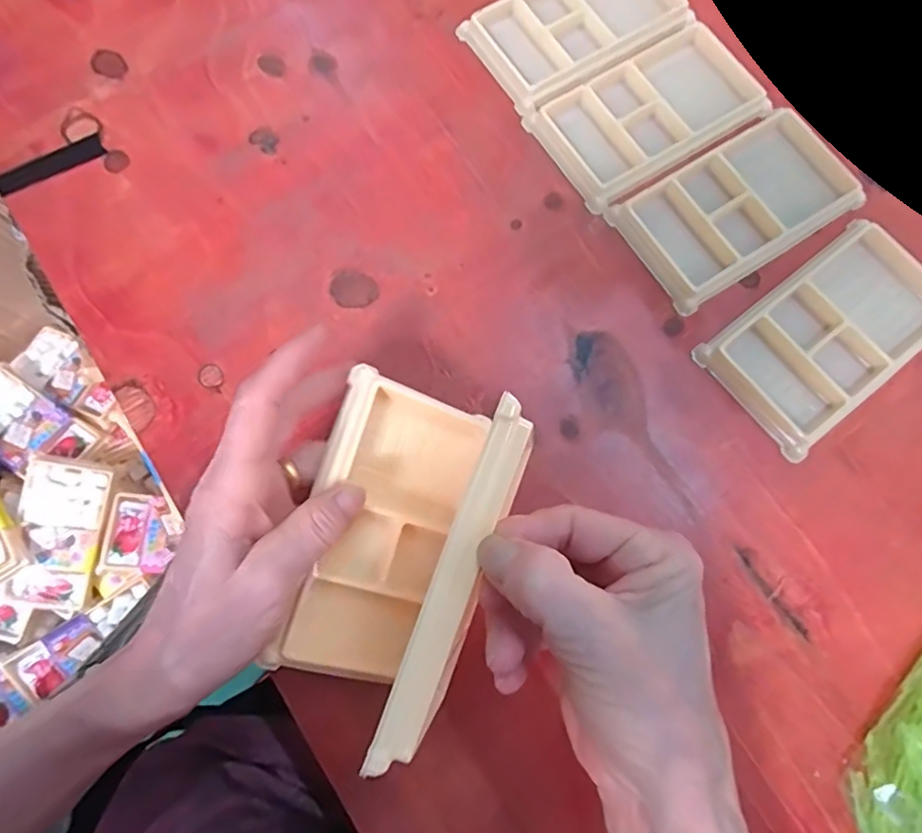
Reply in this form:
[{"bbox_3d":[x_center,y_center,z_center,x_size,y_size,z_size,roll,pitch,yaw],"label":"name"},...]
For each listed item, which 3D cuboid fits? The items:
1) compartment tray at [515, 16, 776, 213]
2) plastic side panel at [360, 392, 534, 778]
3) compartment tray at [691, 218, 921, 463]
[{"bbox_3d":[0.124,-0.193,0.359,0.145,0.009,0.078,-31,78,-7],"label":"compartment tray"},{"bbox_3d":[-0.001,0.058,0.201,0.017,0.008,0.130,21,85,5],"label":"plastic side panel"},{"bbox_3d":[0.208,-0.046,0.324,0.130,0.013,0.077,-37,79,-9],"label":"compartment tray"}]

